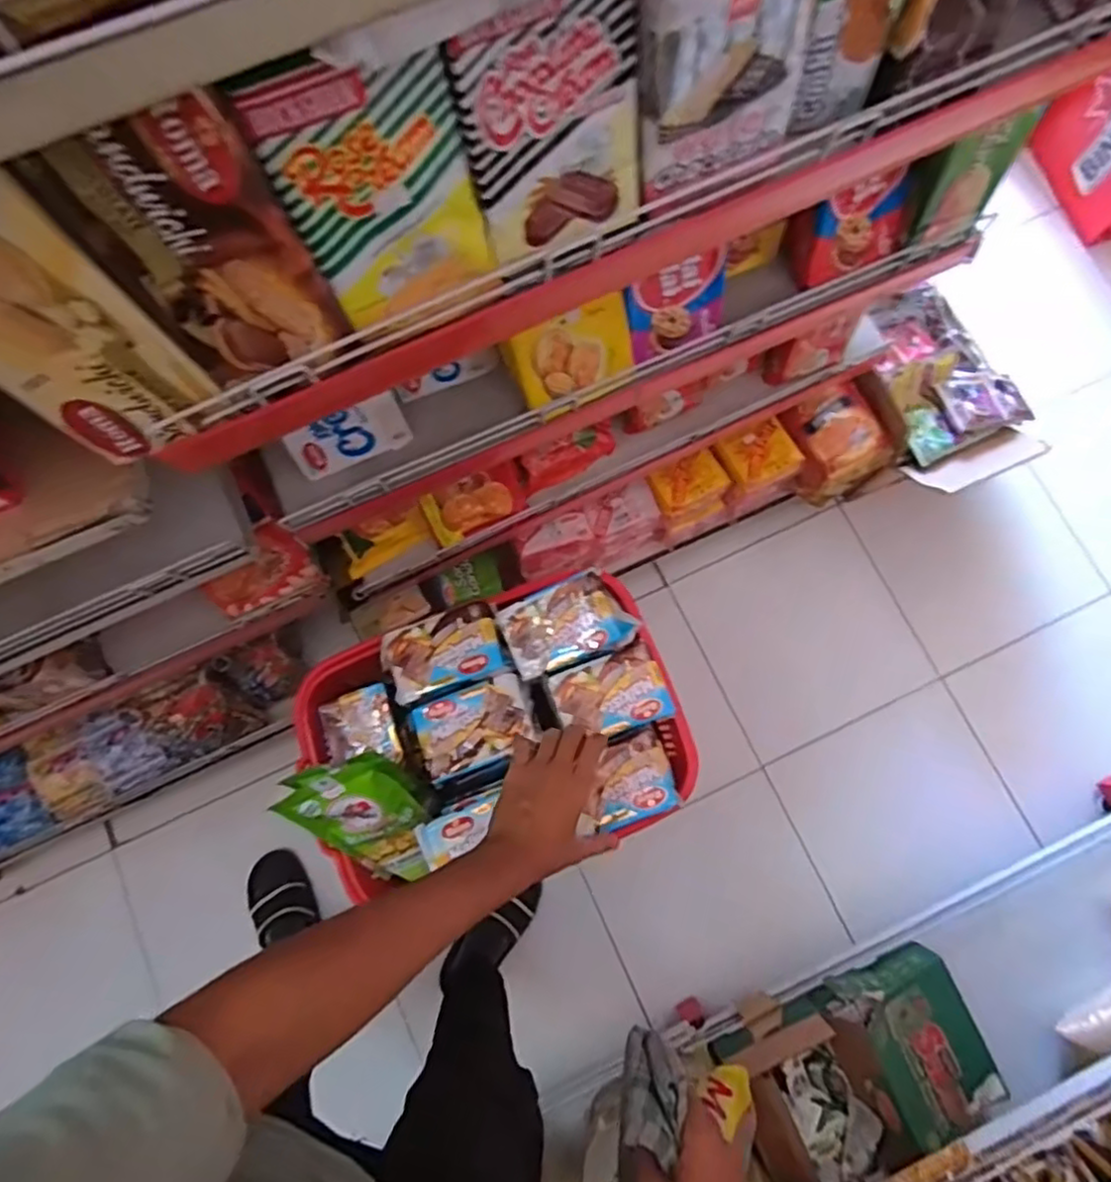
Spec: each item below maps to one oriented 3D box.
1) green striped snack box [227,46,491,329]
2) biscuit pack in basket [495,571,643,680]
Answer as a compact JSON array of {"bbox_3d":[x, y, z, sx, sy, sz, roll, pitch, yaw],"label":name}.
[{"bbox_3d":[-0.110,-0.252,0.413,0.111,0.152,0.045,-23,63,-5],"label":"green striped snack box"},{"bbox_3d":[0.011,0.033,0.687,0.123,0.023,0.081,-23,79,-4],"label":"biscuit pack in basket"}]

